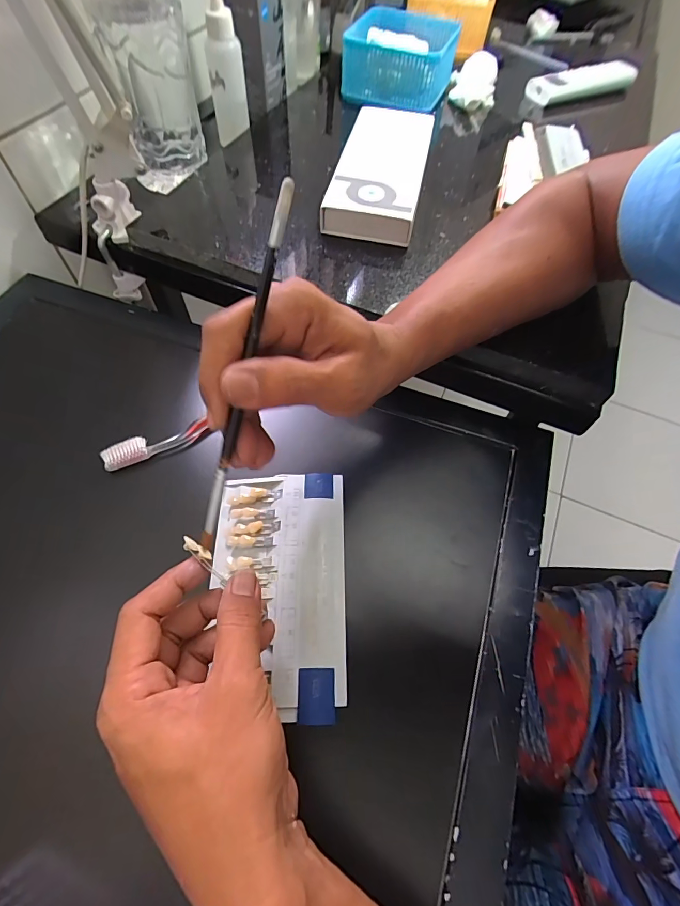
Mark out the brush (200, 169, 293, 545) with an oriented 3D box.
[{"bbox_3d":[-0.050,-0.033,0.207,0.007,0.191,0.006,19,16,8],"label":"brush"}]

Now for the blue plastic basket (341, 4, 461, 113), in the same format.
[{"bbox_3d":[0.089,-0.551,0.569,0.136,0.065,0.163,17,60,7],"label":"blue plastic basket"}]

